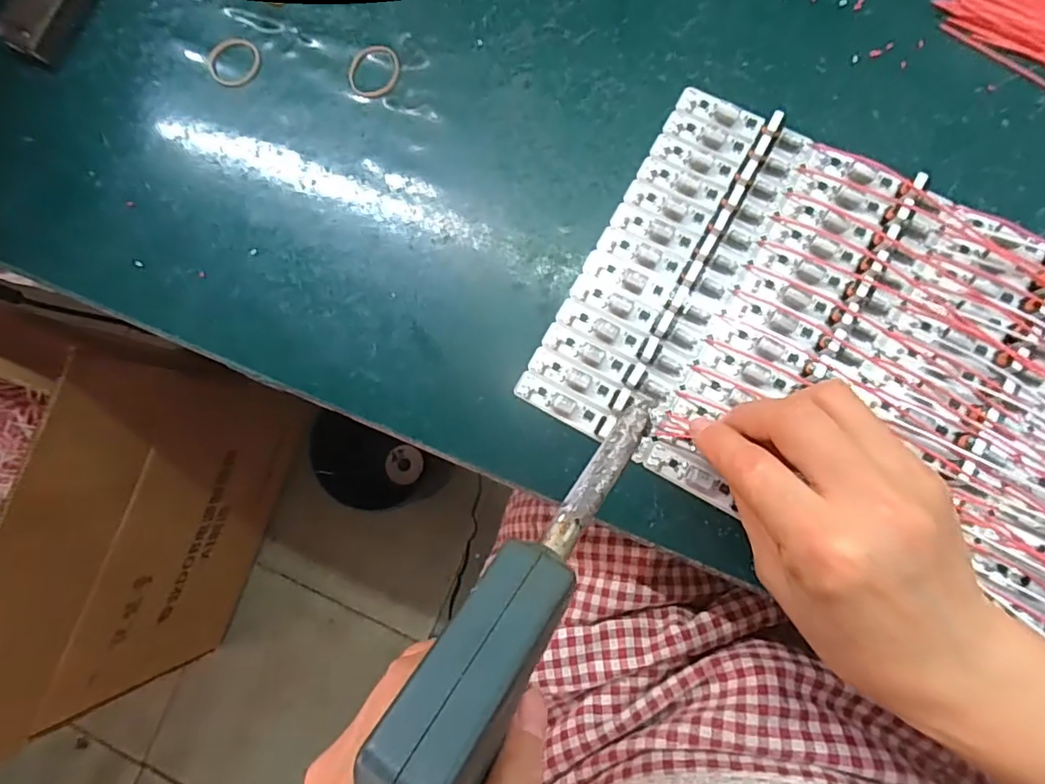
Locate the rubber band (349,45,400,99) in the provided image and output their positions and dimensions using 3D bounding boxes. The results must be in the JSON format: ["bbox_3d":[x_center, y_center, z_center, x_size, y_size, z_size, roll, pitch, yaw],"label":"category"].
[{"bbox_3d":[-0.087,-0.187,0.325,0.029,0.004,0.032,13,85,8],"label":"rubber band"}]

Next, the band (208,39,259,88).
[{"bbox_3d":[-0.176,-0.200,0.338,0.034,0.004,0.031,-1,83,7],"label":"band"}]

